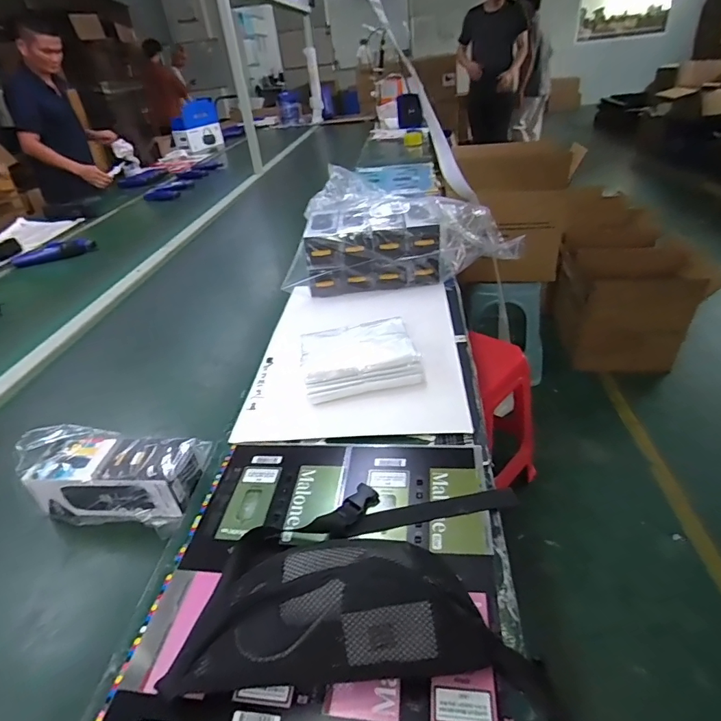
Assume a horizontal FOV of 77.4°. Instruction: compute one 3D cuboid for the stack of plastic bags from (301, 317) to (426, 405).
[{"bbox_3d":[-0.003,-0.005,0.777,0.196,0.061,0.138,-10,35,-4],"label":"stack of plastic bags"}]

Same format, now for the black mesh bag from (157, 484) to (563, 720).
[{"bbox_3d":[-0.001,0.209,0.464,0.345,0.079,0.226,-2,35,6],"label":"black mesh bag"}]

